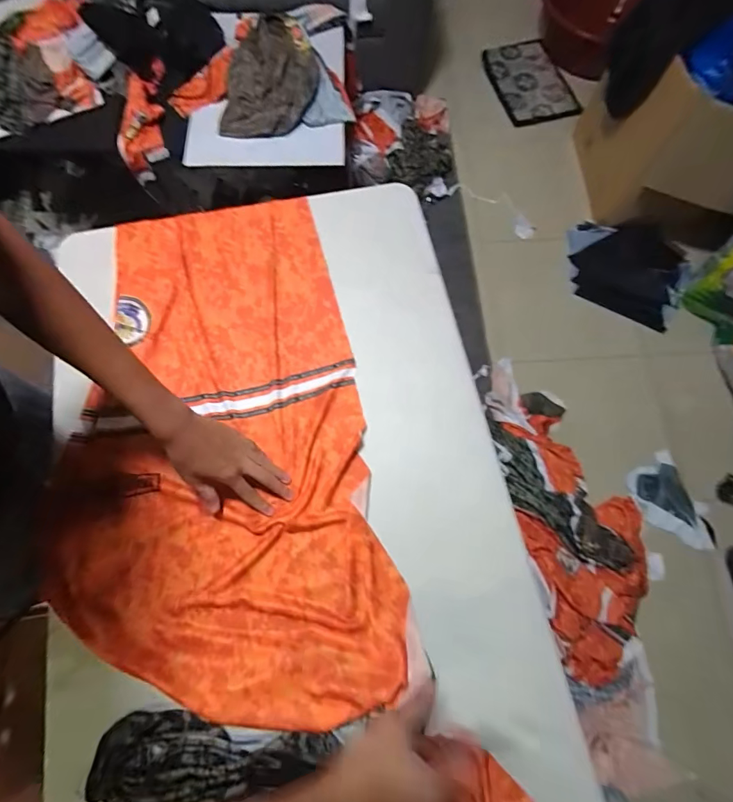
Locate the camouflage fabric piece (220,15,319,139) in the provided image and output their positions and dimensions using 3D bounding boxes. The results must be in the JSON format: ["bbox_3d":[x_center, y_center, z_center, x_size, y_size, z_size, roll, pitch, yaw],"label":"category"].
[{"bbox_3d":[-0.263,-0.887,1.113,0.248,0.101,0.339,10,71,3],"label":"camouflage fabric piece"}]

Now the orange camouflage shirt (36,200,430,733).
[{"bbox_3d":[-0.216,0.043,0.560,0.420,0.029,0.703,-12,71,-4],"label":"orange camouflage shirt"}]

